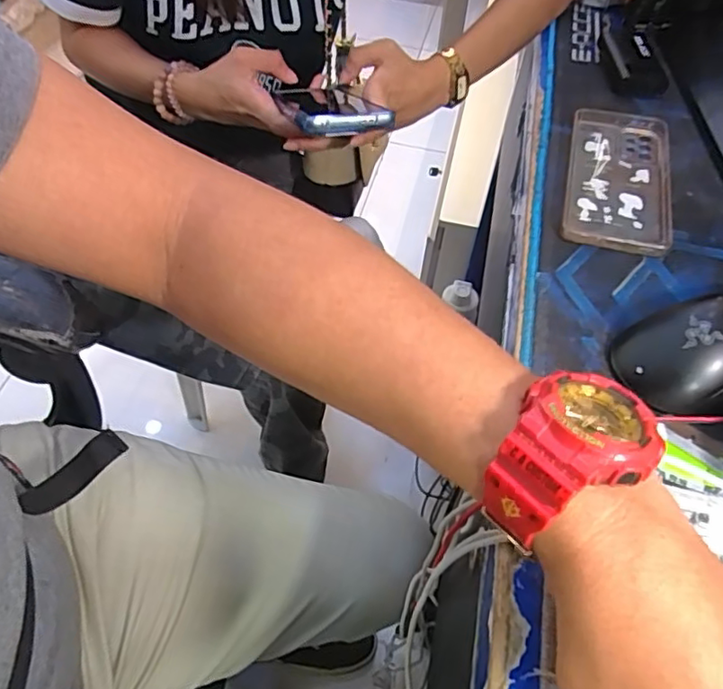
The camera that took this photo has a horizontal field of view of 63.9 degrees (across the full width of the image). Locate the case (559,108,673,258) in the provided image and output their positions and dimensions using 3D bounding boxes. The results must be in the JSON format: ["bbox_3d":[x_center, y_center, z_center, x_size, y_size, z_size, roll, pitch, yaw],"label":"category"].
[{"bbox_3d":[0.205,-0.135,0.463,0.079,0.008,0.172,14,54,8],"label":"case"}]

